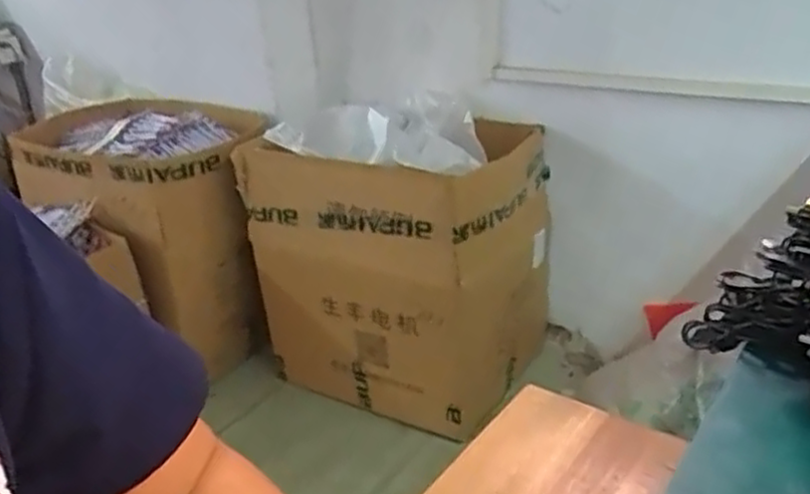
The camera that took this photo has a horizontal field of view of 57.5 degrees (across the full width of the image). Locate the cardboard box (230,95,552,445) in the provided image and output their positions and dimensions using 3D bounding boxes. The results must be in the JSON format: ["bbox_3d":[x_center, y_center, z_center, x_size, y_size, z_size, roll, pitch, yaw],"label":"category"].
[{"bbox_3d":[0.000,0.015,1.663,0.564,0.587,0.415,15,32,34],"label":"cardboard box"}]

